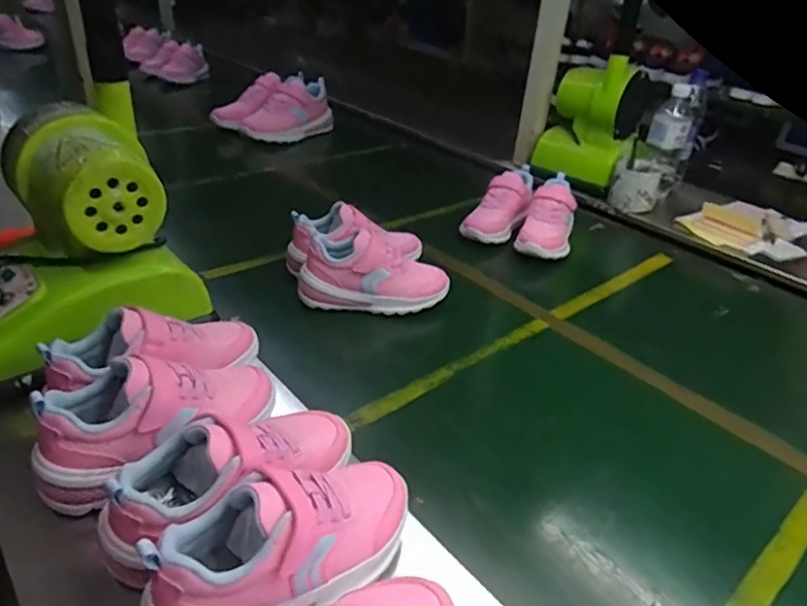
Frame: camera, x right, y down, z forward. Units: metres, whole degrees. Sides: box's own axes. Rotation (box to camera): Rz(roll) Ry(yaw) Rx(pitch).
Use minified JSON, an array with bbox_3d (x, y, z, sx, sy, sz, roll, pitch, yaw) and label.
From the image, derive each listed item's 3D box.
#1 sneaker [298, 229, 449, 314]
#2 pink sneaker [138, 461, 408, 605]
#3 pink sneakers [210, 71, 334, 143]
[{"bbox_3d":[-0.038,-0.040,0.782,0.197,0.087,0.062,1,31,-4],"label":"sneaker"},{"bbox_3d":[-0.079,0.159,0.402,0.189,0.079,0.070,-21,38,-34],"label":"pink sneaker"},{"bbox_3d":[-0.316,-0.448,1.418,0.122,0.159,0.282,26,38,34],"label":"pink sneakers"}]

